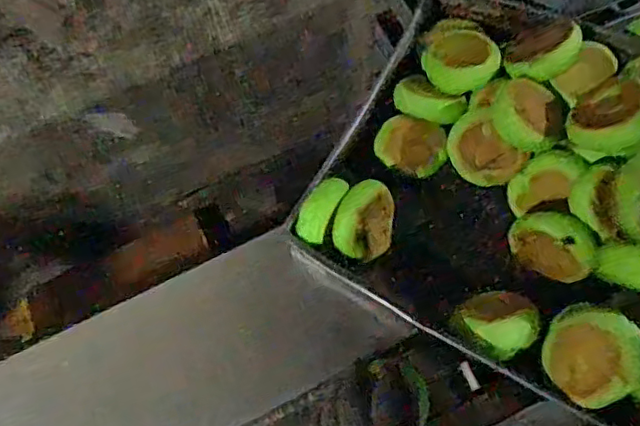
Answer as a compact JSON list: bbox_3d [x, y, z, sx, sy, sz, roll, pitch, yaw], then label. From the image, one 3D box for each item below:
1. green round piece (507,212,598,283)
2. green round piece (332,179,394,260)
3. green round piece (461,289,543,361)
[{"bbox_3d":[0.217,0.030,0.557,0.074,0.051,0.046,32,75,11],"label":"green round piece"},{"bbox_3d":[0.043,0.007,0.587,0.028,0.065,0.075,6,88,48],"label":"green round piece"},{"bbox_3d":[0.169,0.099,0.550,0.062,0.031,0.060,0,72,1],"label":"green round piece"}]

